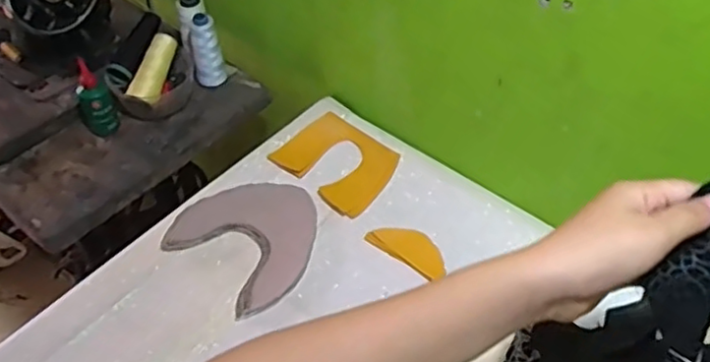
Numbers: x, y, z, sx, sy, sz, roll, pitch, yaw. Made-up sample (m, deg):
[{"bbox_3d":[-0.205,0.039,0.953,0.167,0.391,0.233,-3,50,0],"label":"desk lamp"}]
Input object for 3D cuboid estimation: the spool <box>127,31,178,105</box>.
[{"bbox_3d":[-0.289,-0.163,0.957,0.038,0.037,0.120,11,67,10],"label":"spool"}]

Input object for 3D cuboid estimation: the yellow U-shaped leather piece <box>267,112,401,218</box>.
[{"bbox_3d":[-0.020,-0.026,0.900,0.147,0.012,0.121,36,63,23],"label":"yellow U-shaped leather piece"}]

